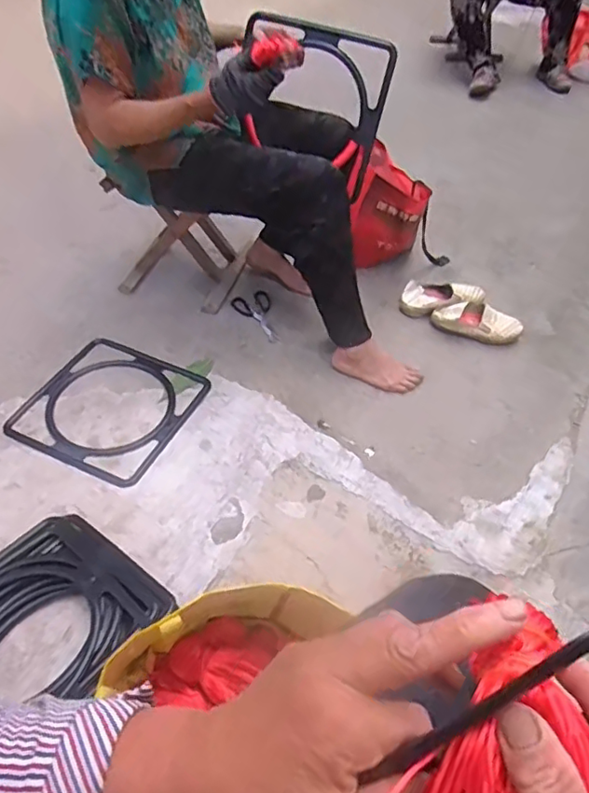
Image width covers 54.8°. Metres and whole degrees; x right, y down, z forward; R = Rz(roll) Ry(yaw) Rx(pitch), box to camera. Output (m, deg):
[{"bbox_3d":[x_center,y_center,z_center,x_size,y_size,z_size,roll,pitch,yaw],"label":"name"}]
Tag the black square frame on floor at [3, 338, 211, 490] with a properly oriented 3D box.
[{"bbox_3d":[-0.397,0.020,1.235,0.335,0.021,0.328,21,52,17],"label":"black square frame on floor"}]

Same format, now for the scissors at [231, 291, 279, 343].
[{"bbox_3d":[-0.085,-0.196,1.430,0.098,0.011,0.193,-18,52,-15],"label":"scissors"}]

